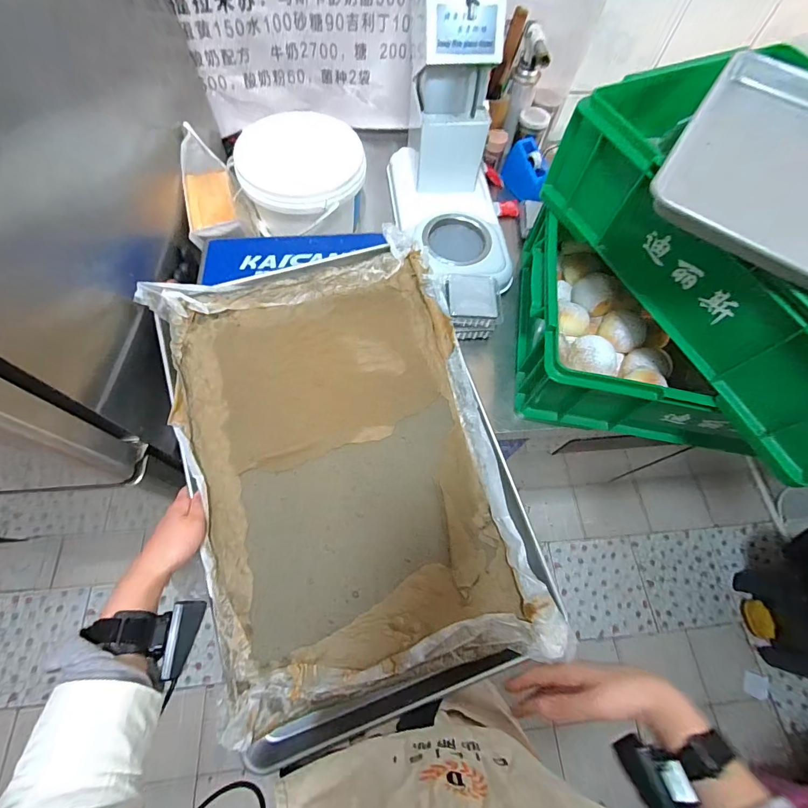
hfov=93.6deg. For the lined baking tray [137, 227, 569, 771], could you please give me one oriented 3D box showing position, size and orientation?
[{"bbox_3d":[-0.072,0.068,0.482,0.384,0.047,0.579,-18,77,-7],"label":"lined baking tray"}]

